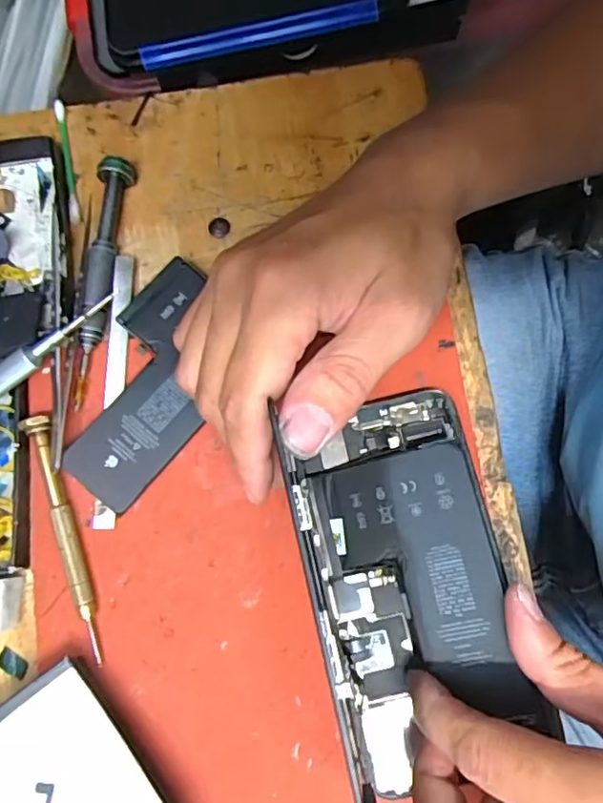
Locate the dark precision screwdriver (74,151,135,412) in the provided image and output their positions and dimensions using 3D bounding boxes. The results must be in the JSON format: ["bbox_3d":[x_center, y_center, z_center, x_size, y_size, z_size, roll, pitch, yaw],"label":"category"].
[{"bbox_3d":[-0.096,-0.060,0.280,0.012,0.017,0.121,5,77,1],"label":"dark precision screwdriver"}]

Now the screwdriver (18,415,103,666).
[{"bbox_3d":[-0.103,0.058,0.255,0.010,0.013,0.106,-18,77,-4],"label":"screwdriver"}]

